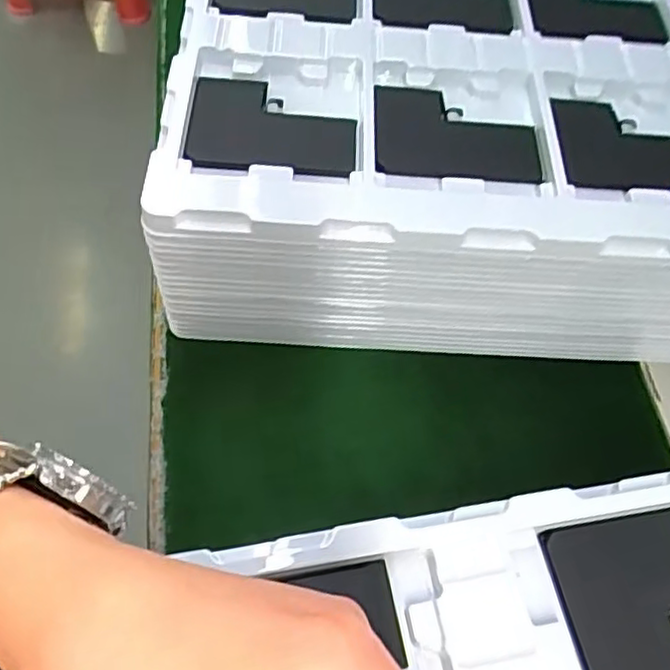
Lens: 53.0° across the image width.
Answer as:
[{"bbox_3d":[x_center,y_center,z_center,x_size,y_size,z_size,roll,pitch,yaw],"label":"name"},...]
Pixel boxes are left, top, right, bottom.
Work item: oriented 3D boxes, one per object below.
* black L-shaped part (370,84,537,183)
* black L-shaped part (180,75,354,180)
[{"bbox_3d":[0.067,-0.112,0.371,0.088,0.015,0.071,3,59,-3],"label":"black L-shaped part"},{"bbox_3d":[-0.034,-0.114,0.366,0.088,0.019,0.072,1,62,4],"label":"black L-shaped part"}]

